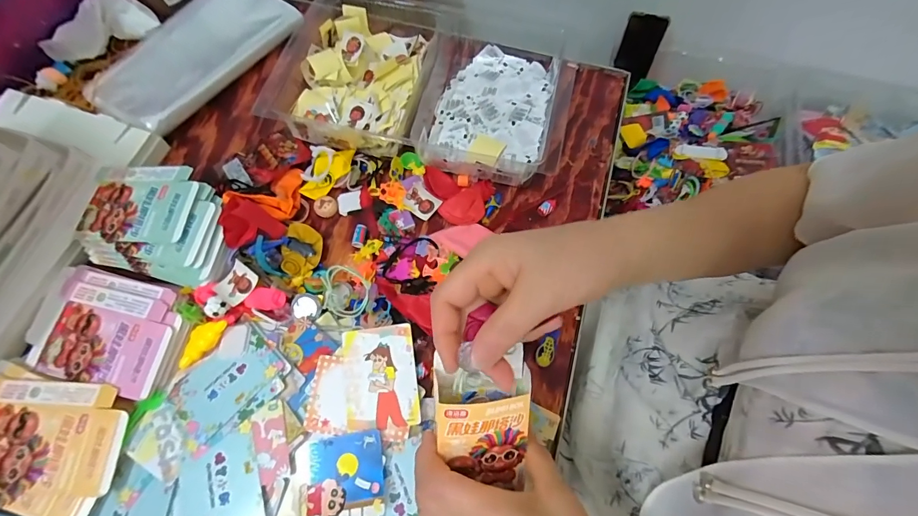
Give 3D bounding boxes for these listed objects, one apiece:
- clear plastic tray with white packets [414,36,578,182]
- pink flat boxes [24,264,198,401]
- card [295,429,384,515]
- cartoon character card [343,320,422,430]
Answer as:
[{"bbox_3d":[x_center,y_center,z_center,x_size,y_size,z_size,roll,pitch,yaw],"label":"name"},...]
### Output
[{"bbox_3d":[0.042,-0.184,0.475,0.175,0.040,0.206,13,68,5],"label":"clear plastic tray with white packets"},{"bbox_3d":[-0.321,0.061,0.363,0.151,0.013,0.094,15,68,6],"label":"pink flat boxes"},{"bbox_3d":[-0.096,0.172,0.324,0.067,0.009,0.057,-9,68,-4],"label":"card"},{"bbox_3d":[-0.069,0.103,0.357,0.061,0.004,0.087,-6,71,-6],"label":"cartoon character card"}]

